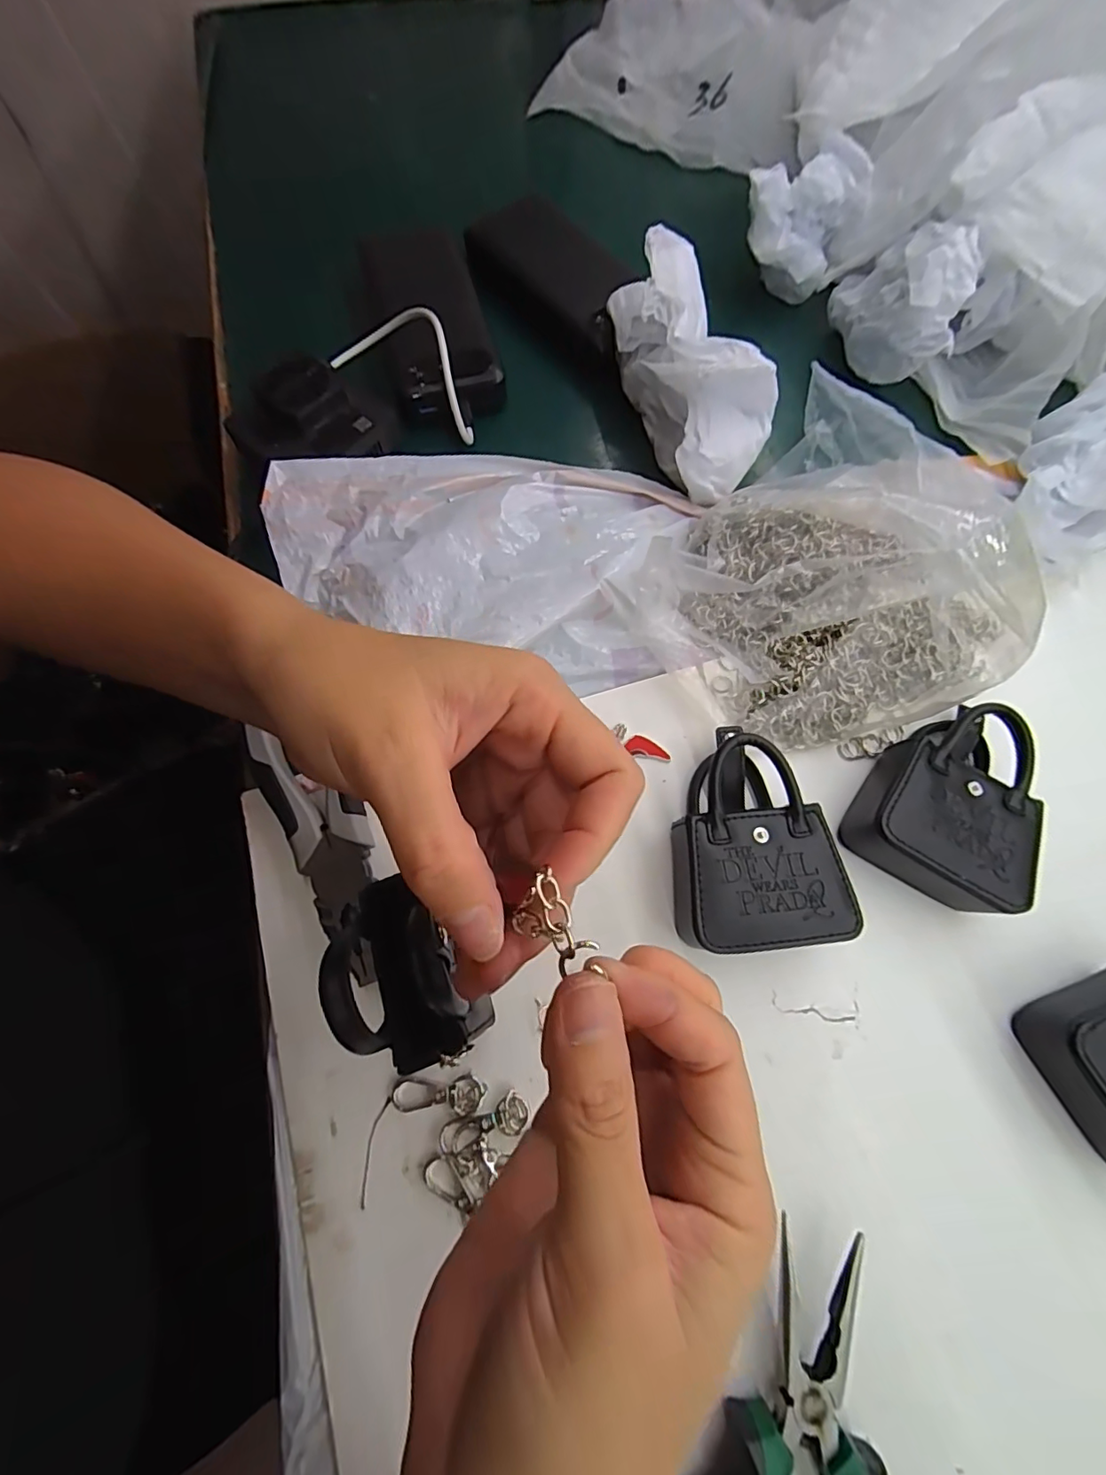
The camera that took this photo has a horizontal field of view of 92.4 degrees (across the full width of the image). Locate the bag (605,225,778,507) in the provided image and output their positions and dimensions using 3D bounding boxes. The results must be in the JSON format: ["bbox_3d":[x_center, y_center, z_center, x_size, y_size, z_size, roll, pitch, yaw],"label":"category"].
[{"bbox_3d":[0.088,-0.227,0.320,0.067,0.061,0.142,-18,76,-7],"label":"bag"}]

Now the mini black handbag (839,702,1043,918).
[{"bbox_3d":[0.203,0.029,0.272,0.078,0.034,0.099,29,75,6],"label":"mini black handbag"}]

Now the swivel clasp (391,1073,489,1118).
[{"bbox_3d":[-0.052,0.162,0.241,0.041,0.004,0.015,4,74,-1],"label":"swivel clasp"}]

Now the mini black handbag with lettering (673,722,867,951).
[{"bbox_3d":[0.094,0.051,0.262,0.078,0.039,0.097,-4,74,-3],"label":"mini black handbag with lettering"}]

